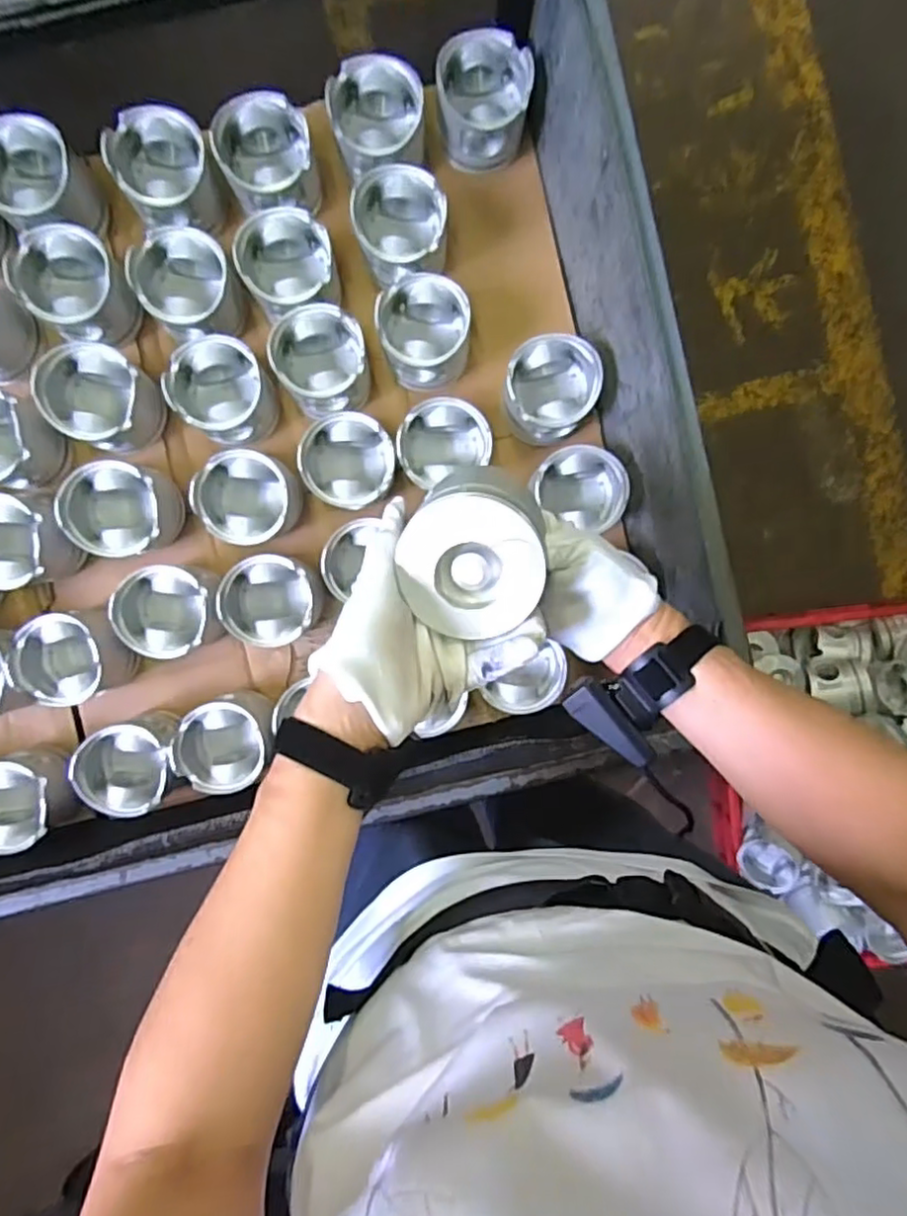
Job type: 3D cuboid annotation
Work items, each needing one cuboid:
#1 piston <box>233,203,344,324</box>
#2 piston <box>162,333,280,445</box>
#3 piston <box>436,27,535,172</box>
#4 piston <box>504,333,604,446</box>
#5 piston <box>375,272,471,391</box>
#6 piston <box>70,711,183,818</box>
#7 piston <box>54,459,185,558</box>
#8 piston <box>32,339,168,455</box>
[{"bbox_3d":[-0.169,-0.347,0.691,0.091,0.082,0.097,0,92,-2],"label":"piston"},{"bbox_3d":[-0.237,-0.222,0.683,0.094,0.064,0.101,0,92,-2],"label":"piston"},{"bbox_3d":[0.030,-0.522,0.690,0.101,0.078,0.105,1,92,-2],"label":"piston"},{"bbox_3d":[0.098,-0.226,0.687,0.090,0.083,0.092,0,92,-2],"label":"piston"},{"bbox_3d":[-0.029,-0.287,0.699,0.091,0.074,0.096,0,92,-2],"label":"piston"},{"bbox_3d":[-0.334,0.163,0.697,0.096,0.071,0.096,8,92,-2],"label":"piston"},{"bbox_3d":[-0.340,-0.101,0.691,0.093,0.097,0.096,-1,92,-2],"label":"piston"},{"bbox_3d":[-0.360,-0.213,0.675,0.096,0.084,0.090,0,92,-2],"label":"piston"}]

